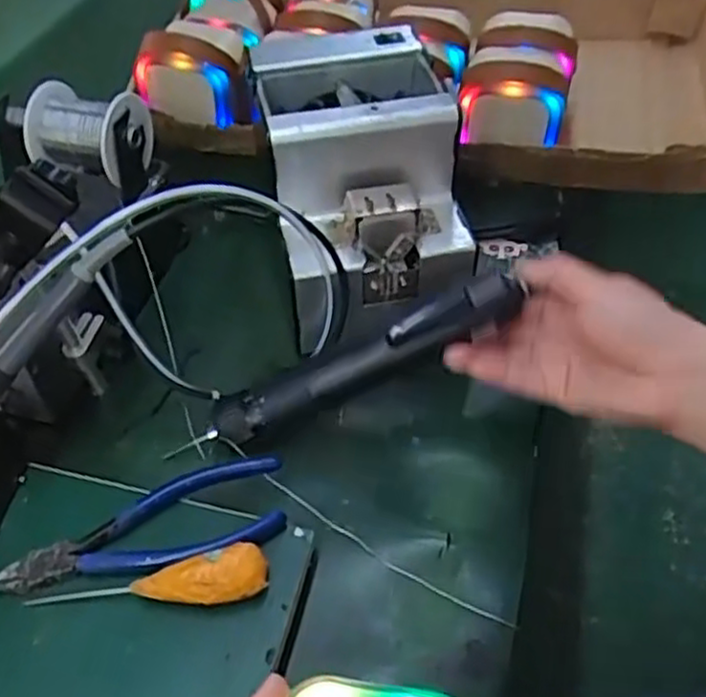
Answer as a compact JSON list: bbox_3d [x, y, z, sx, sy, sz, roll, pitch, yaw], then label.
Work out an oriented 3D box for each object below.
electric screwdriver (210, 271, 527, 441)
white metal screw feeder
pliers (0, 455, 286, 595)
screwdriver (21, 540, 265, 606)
[{"bbox_3d":[0.004,0.004,0.441,0.199,0.033,0.027,-25,49,6],"label":"electric screwdriver"},{"bbox_3d":[0.005,-0.122,0.532,0.124,0.135,0.188,-9,48,-6],"label":"white metal screw feeder"},{"bbox_3d":[-0.107,0.105,0.400,0.156,0.008,0.061,-26,51,-21],"label":"pliers"},{"bbox_3d":[-0.104,0.121,0.378,0.120,0.024,0.025,-5,48,-3],"label":"screwdriver"}]

